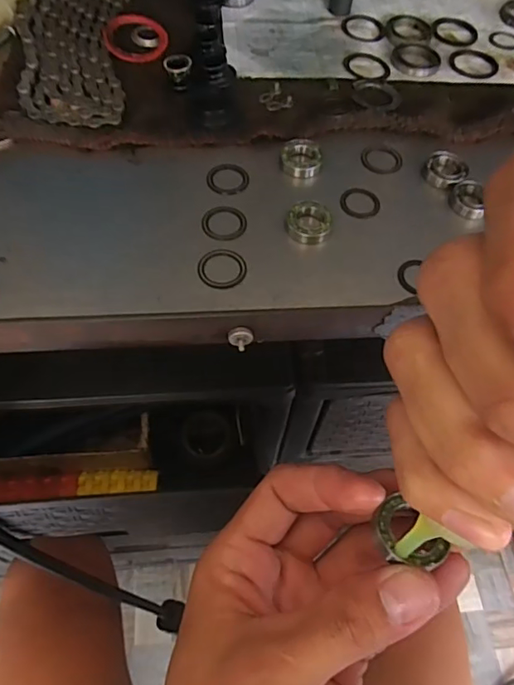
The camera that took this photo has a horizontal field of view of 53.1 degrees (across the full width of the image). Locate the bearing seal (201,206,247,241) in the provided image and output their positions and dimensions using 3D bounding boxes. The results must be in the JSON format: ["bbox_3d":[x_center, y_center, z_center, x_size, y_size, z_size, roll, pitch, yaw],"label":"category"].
[{"bbox_3d":[-0.019,-0.068,0.291,0.024,0.005,0.022,2,60,-3],"label":"bearing seal"}]

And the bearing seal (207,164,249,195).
[{"bbox_3d":[-0.017,-0.100,0.311,0.025,0.007,0.023,2,60,-3],"label":"bearing seal"}]

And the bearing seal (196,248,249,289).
[{"bbox_3d":[-0.018,-0.040,0.274,0.026,0.004,0.025,2,60,-3],"label":"bearing seal"}]

